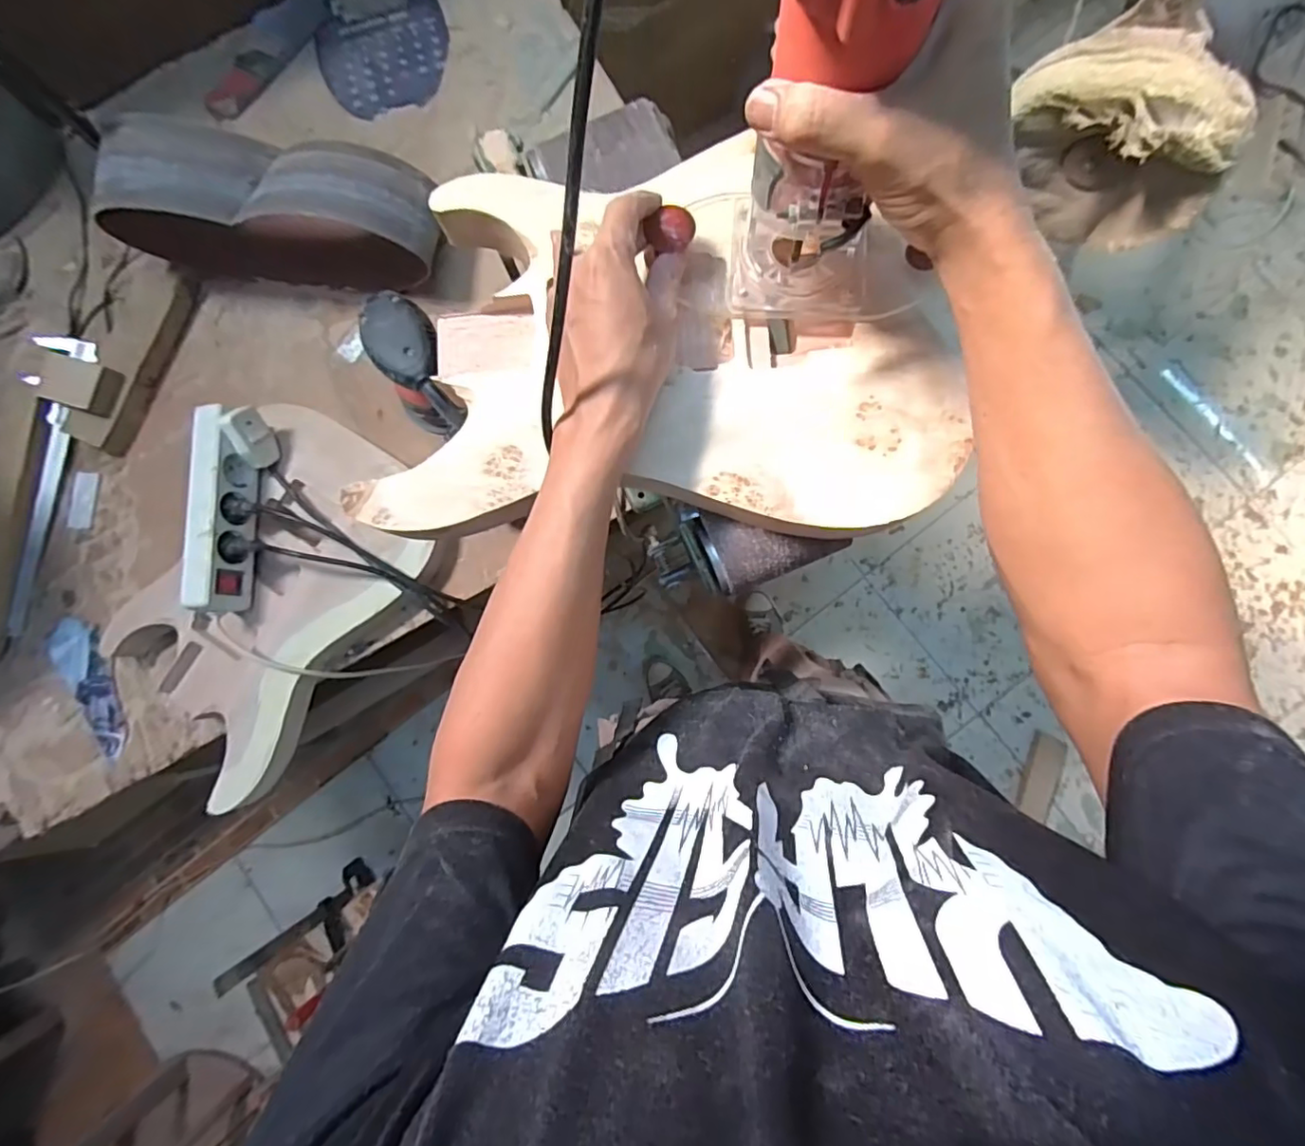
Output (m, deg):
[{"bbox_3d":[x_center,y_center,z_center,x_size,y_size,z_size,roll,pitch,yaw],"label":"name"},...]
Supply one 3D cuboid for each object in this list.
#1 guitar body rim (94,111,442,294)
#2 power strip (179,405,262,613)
[{"bbox_3d":[-0.440,-0.437,0.695,0.368,0.172,0.118,8,84,4],"label":"guitar body rim"},{"bbox_3d":[-0.484,-0.070,0.665,0.056,0.060,0.226,-1,84,3],"label":"power strip"}]

